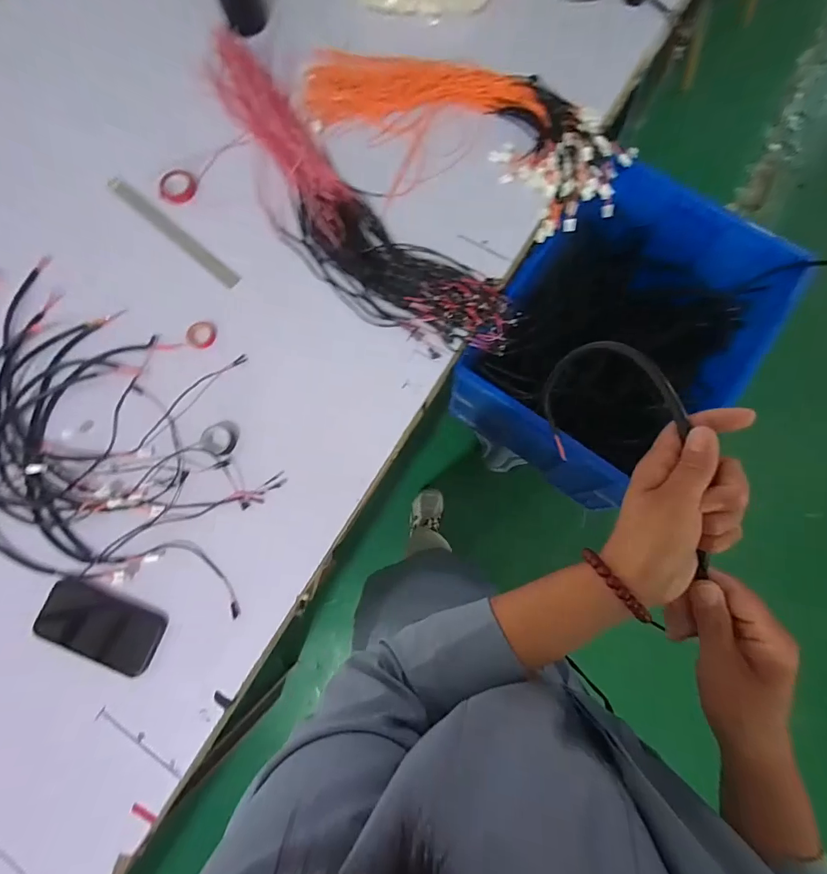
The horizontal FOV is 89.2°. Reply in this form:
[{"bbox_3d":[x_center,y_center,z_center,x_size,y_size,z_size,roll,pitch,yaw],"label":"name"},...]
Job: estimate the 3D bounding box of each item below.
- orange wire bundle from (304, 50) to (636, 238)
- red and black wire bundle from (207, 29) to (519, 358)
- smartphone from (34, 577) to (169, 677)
[{"bbox_3d":[0.074,-0.558,0.726,0.608,0.041,0.264,30,80,8],"label":"orange wire bundle"},{"bbox_3d":[-0.153,-0.407,0.707,0.197,0.032,0.772,-42,80,-7],"label":"red and black wire bundle"},{"bbox_3d":[-0.420,0.253,0.563,0.161,0.007,0.083,21,74,1],"label":"smartphone"}]

